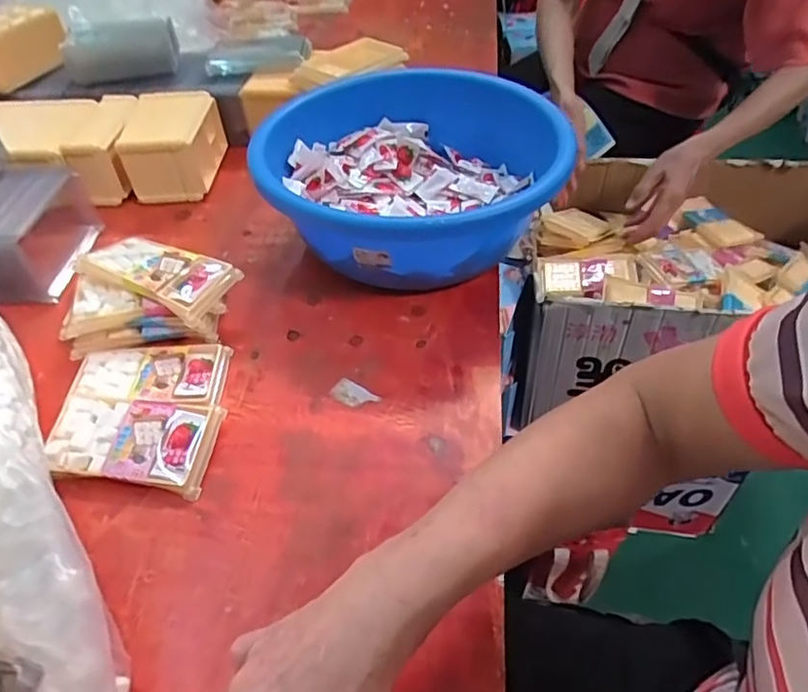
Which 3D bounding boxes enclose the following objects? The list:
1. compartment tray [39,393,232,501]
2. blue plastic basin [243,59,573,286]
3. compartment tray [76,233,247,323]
[{"bbox_3d":[-0.219,0.076,0.476,0.131,0.026,0.072,4,46,6],"label":"compartment tray"},{"bbox_3d":[0.012,-0.179,0.638,0.282,0.127,0.304,-1,46,1],"label":"blue plastic basin"},{"bbox_3d":[-0.233,-0.070,0.561,0.131,0.033,0.070,17,49,18],"label":"compartment tray"}]

